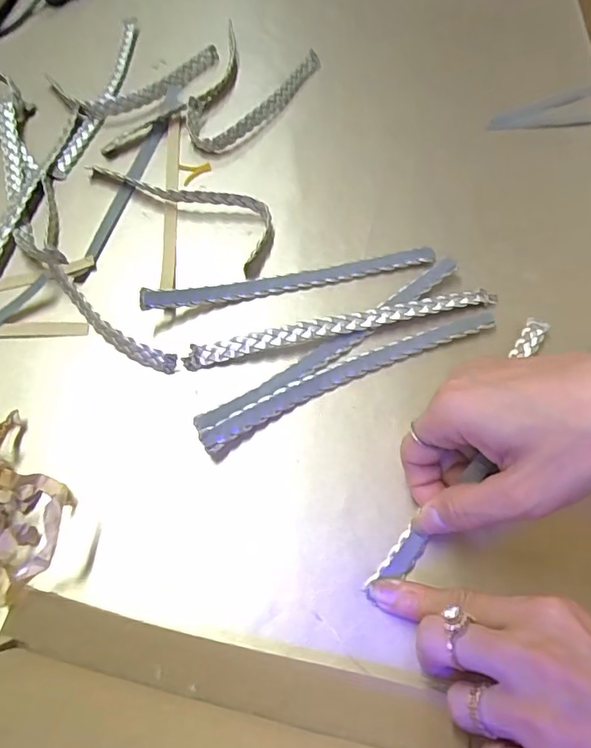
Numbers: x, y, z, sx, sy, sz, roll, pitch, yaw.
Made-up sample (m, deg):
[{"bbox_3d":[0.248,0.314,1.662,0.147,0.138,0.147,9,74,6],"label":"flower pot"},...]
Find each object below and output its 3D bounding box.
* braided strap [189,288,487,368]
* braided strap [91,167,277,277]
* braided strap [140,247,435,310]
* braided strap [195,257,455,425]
[{"bbox_3d":[0.031,-0.031,0.313,0.193,0.010,0.014,-12,63,-8],"label":"braided strap"},{"bbox_3d":[-0.078,-0.119,0.356,0.144,0.016,0.048,28,65,13],"label":"braided strap"},{"bbox_3d":[-0.001,-0.063,0.326,0.186,0.019,0.015,-13,63,-8],"label":"braided strap"},{"bbox_3d":[0.025,-0.020,0.309,0.188,0.008,0.015,-34,68,-18],"label":"braided strap"}]

